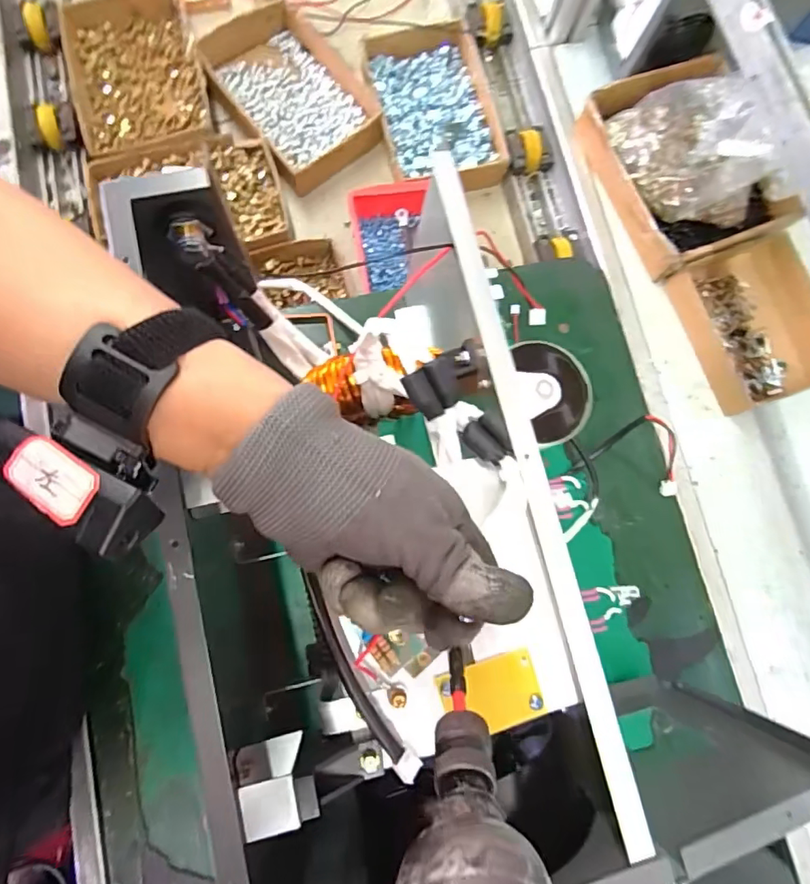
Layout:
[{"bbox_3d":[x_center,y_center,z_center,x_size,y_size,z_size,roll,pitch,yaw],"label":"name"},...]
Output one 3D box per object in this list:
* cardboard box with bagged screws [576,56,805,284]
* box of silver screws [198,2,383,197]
[{"bbox_3d":[0.319,-0.316,0.563,0.177,0.118,0.222,-25,83,-9],"label":"cardboard box with bagged screws"},{"bbox_3d":[-0.145,-0.449,0.673,0.157,0.042,0.225,-36,85,-10],"label":"box of silver screws"}]

